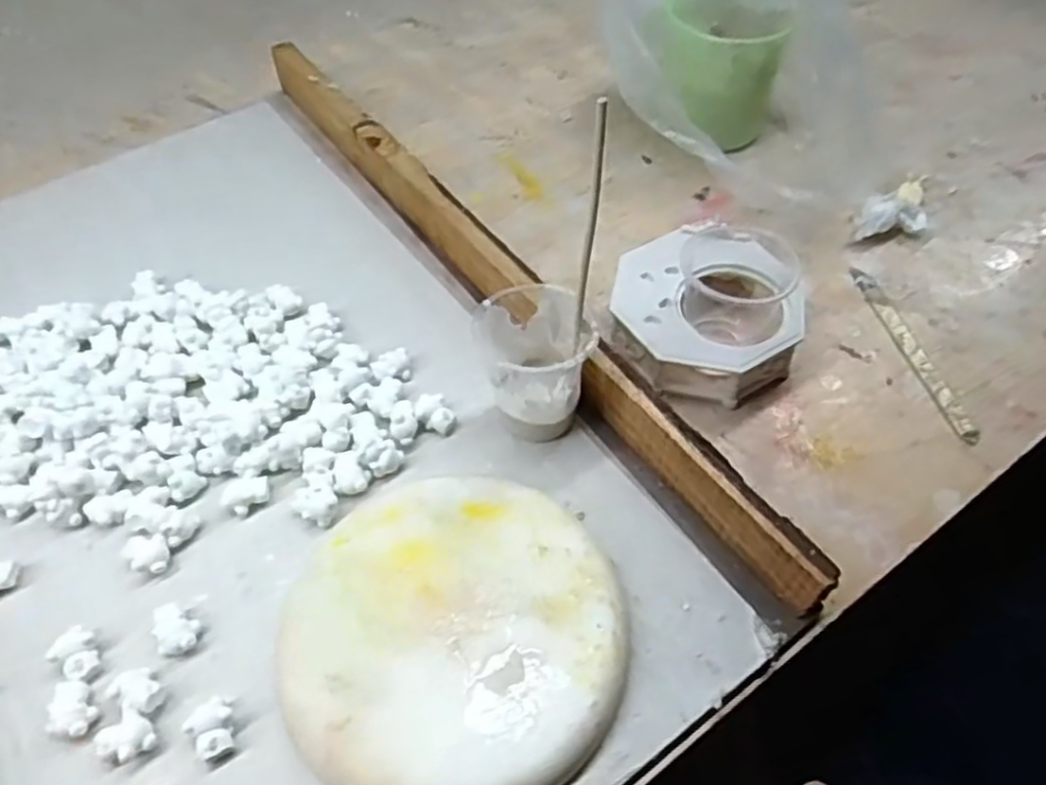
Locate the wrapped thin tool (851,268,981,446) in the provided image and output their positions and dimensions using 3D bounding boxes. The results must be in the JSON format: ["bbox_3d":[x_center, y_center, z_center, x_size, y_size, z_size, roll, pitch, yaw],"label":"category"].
[{"bbox_3d":[0.250,-0.029,0.482,0.016,0.004,0.146,-11,54,-7],"label":"wrapped thin tool"}]

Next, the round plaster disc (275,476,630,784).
[{"bbox_3d":[-0.033,0.116,0.363,0.156,0.023,0.159,-1,53,1],"label":"round plaster disc"}]

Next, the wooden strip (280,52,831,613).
[{"bbox_3d":[-0.026,-0.086,0.500,0.023,0.048,0.570,-32,59,-20],"label":"wooden strip"}]

